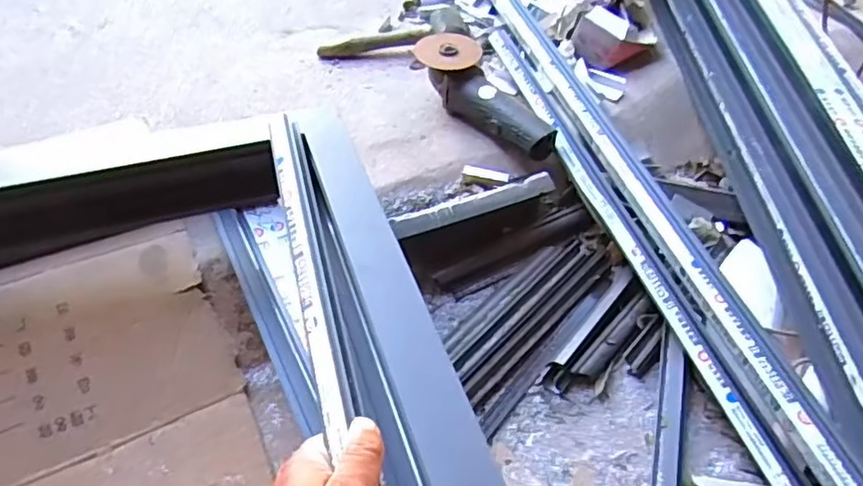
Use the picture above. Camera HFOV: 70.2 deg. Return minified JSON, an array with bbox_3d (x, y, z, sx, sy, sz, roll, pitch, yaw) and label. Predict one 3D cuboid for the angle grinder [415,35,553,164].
[{"bbox_3d":[0.087,-0.225,0.946,0.094,0.078,0.266,-33,59,-28],"label":"angle grinder"}]

